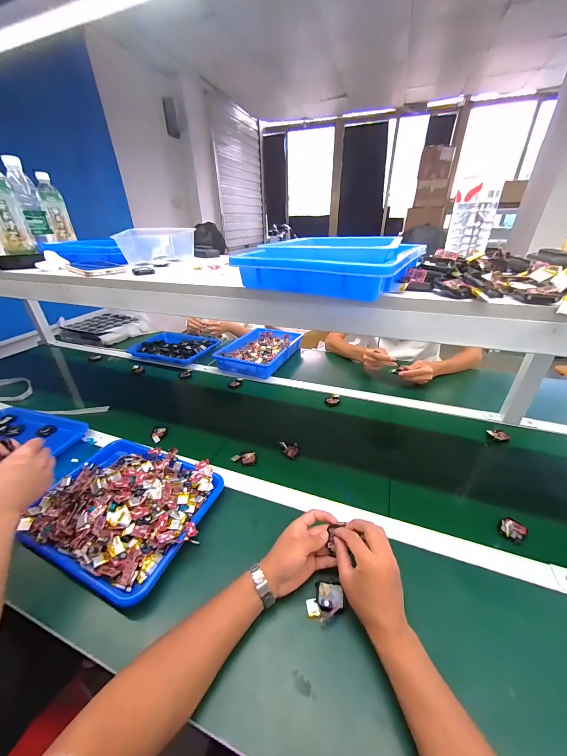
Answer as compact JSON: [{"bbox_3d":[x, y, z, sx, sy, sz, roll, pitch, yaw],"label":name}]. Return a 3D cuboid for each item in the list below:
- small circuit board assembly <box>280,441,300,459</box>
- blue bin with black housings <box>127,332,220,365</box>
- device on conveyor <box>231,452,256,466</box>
[{"bbox_3d":[0.016,0.177,0.684,0.043,0.024,0.040,-6,31,-9],"label":"small circuit board assembly"},{"bbox_3d":[-0.459,-0.139,1.175,0.333,0.042,0.254,12,33,21],"label":"blue bin with black housings"},{"bbox_3d":[-0.098,0.199,0.674,0.059,0.011,0.041,-4,31,-6],"label":"device on conveyor"}]

